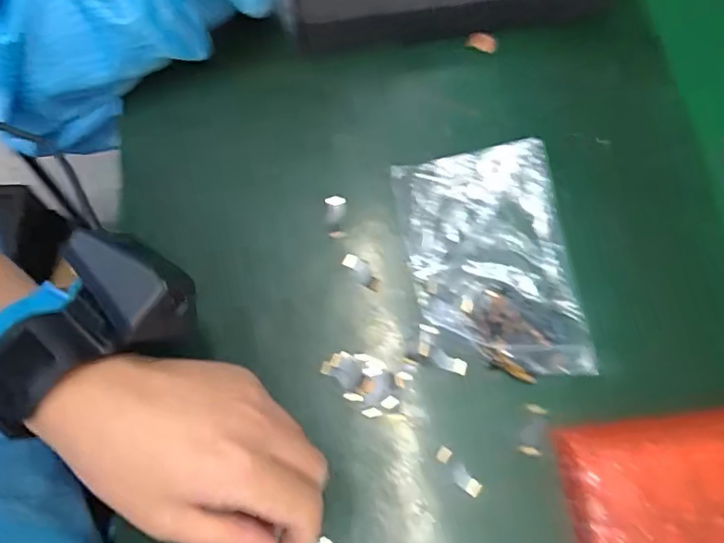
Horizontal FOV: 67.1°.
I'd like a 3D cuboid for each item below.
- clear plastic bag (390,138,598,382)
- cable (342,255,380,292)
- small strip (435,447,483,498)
[{"bbox_3d":[0.080,-0.007,0.339,0.098,0.018,0.148,-8,71,-4],"label":"clear plastic bag"},{"bbox_3d":[0.000,0.000,0.343,0.012,0.004,0.029,-39,75,-13],"label":"cable"},{"bbox_3d":[0.054,0.113,0.307,0.010,0.005,0.031,-40,75,-13],"label":"small strip"}]

